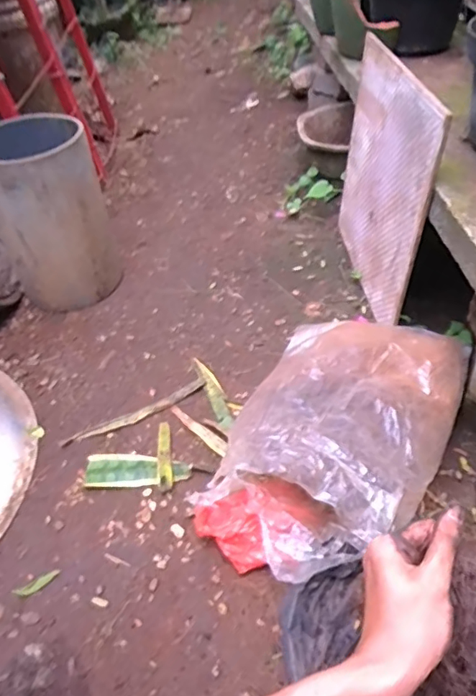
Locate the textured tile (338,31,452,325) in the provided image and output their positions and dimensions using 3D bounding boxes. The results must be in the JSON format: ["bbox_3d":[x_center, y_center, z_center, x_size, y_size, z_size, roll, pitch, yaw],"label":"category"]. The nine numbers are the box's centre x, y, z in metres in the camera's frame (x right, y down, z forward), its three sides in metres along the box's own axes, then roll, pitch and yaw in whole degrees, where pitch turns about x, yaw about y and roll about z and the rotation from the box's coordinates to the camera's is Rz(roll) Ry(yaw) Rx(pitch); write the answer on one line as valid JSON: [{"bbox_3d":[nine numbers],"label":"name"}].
[{"bbox_3d":[0.253,-0.288,0.947,0.019,0.390,0.406,-4,49,-4],"label":"textured tile"}]

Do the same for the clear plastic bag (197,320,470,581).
[{"bbox_3d":[0.139,0.090,0.708,0.260,0.191,0.407,16,49,23],"label":"clear plastic bag"}]

